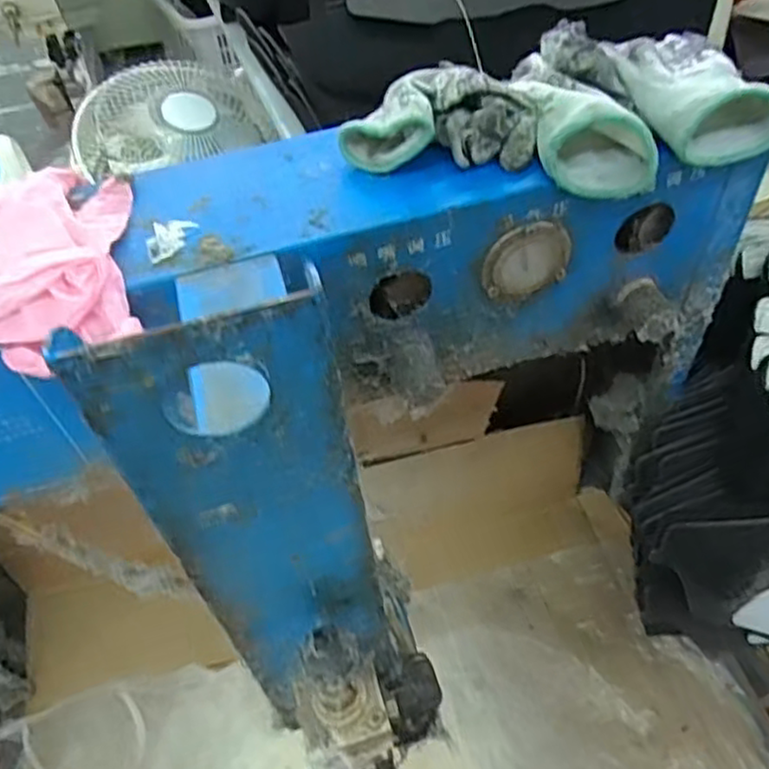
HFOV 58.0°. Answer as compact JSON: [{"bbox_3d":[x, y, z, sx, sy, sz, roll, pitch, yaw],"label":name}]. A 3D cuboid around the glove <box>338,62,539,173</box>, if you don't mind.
[{"bbox_3d":[0.031,-0.157,0.410,0.111,0.042,0.062,-4,50,3],"label":"glove"}]

